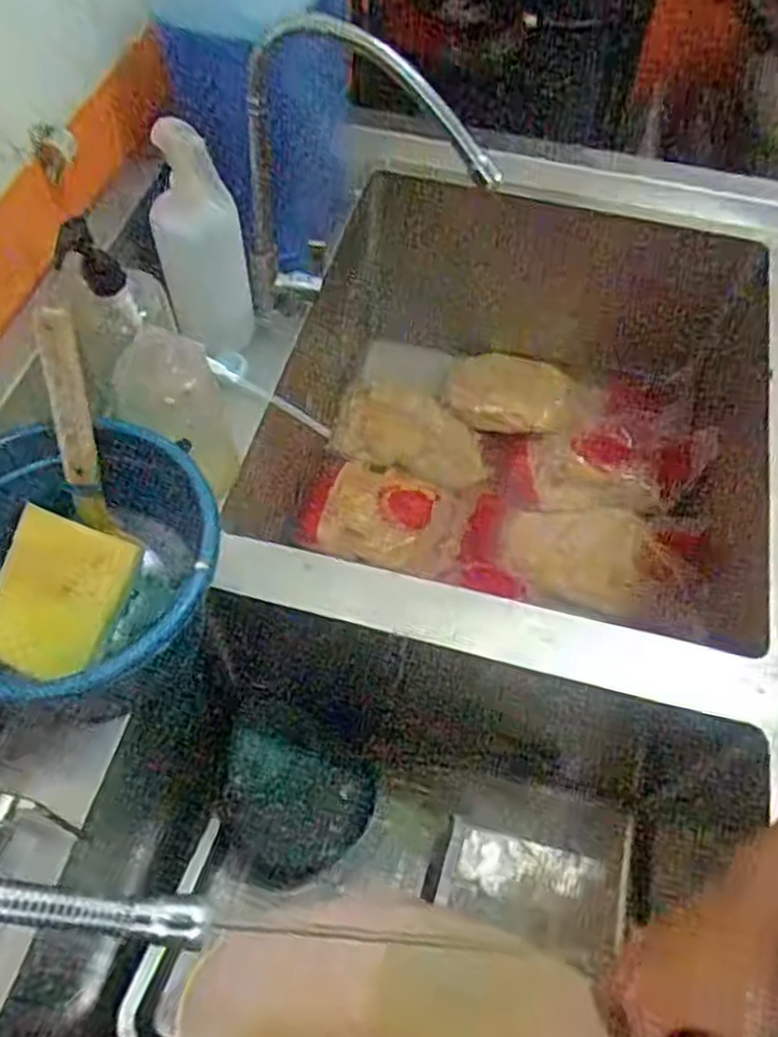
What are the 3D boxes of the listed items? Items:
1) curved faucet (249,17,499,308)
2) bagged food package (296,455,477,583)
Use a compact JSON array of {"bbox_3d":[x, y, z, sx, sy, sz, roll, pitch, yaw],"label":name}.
[{"bbox_3d":[-0.020,-0.253,0.619,0.204,0.263,0.033,14,60,6],"label":"curved faucet"},{"bbox_3d":[-0.001,-0.004,0.904,0.187,0.025,0.135,13,59,5],"label":"bagged food package"}]

